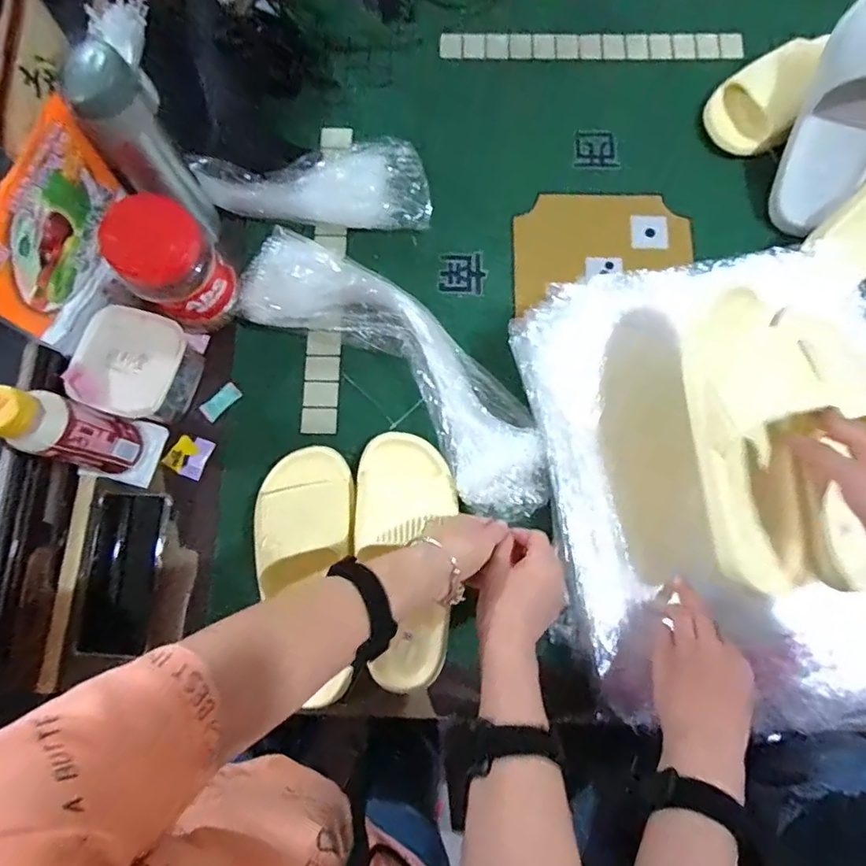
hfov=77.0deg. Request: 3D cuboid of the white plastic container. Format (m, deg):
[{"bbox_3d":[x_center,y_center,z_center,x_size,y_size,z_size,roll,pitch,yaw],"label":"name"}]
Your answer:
[{"bbox_3d":[-0.316,-0.070,0.587,0.101,0.059,0.111,20,79,3],"label":"white plastic container"}]

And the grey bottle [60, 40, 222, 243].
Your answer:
[{"bbox_3d":[-0.284,-0.273,0.567,0.067,0.235,0.069,-38,82,-8],"label":"grey bottle"}]

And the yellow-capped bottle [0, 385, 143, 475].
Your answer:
[{"bbox_3d":[-0.343,0.001,0.517,0.059,0.166,0.057,19,78,2],"label":"yellow-capped bottle"}]

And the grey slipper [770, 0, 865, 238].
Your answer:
[{"bbox_3d":[0.466,-0.362,0.598,0.096,0.065,0.275,20,111,3],"label":"grey slipper"}]

